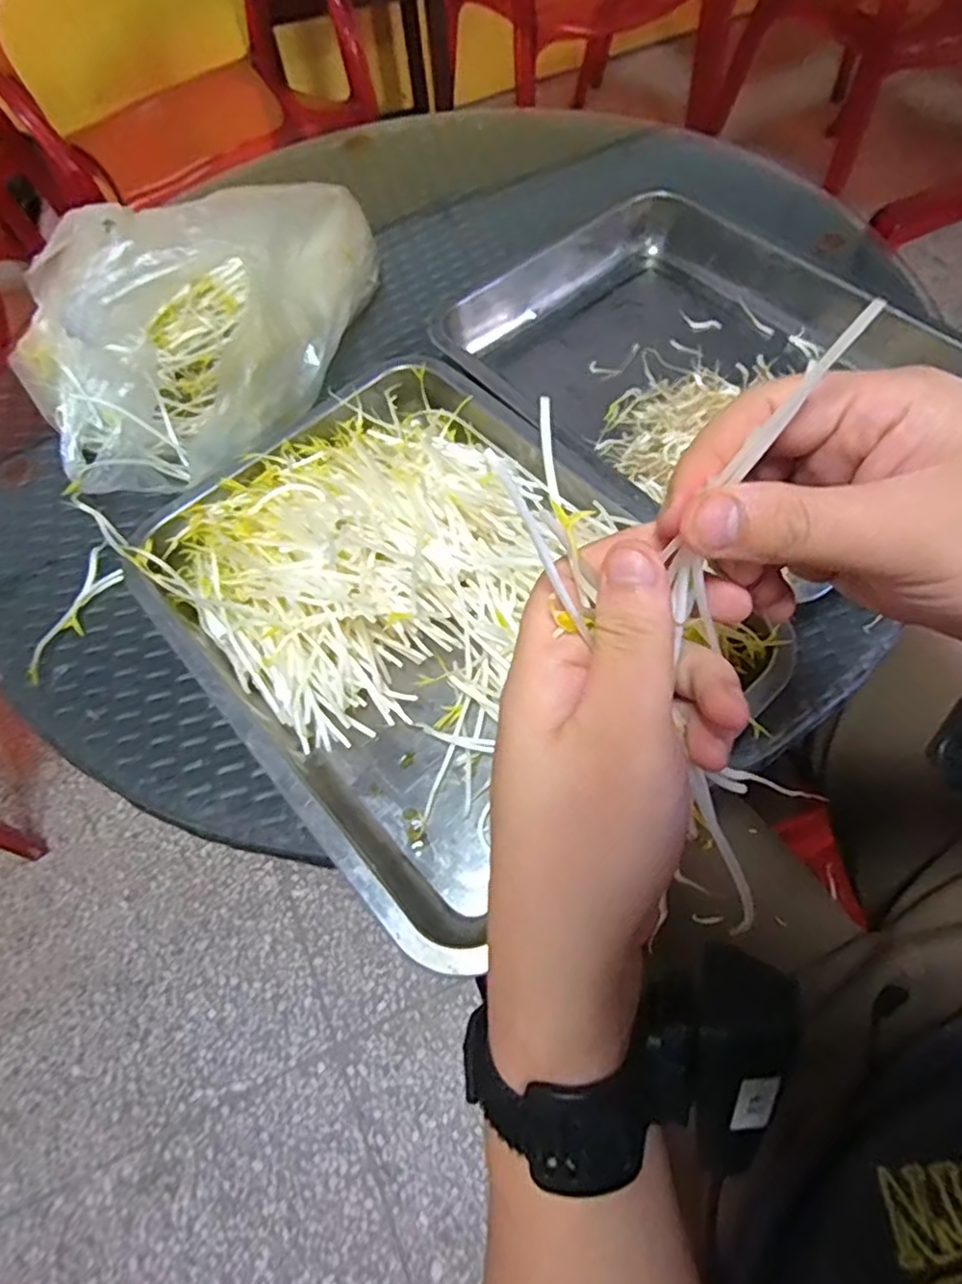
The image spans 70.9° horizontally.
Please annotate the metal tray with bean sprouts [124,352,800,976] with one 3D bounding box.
[{"bbox_3d":[-0.031,-0.025,0.403,0.253,0.058,0.325,-39,67,-15],"label":"metal tray with bean sprouts"}]

